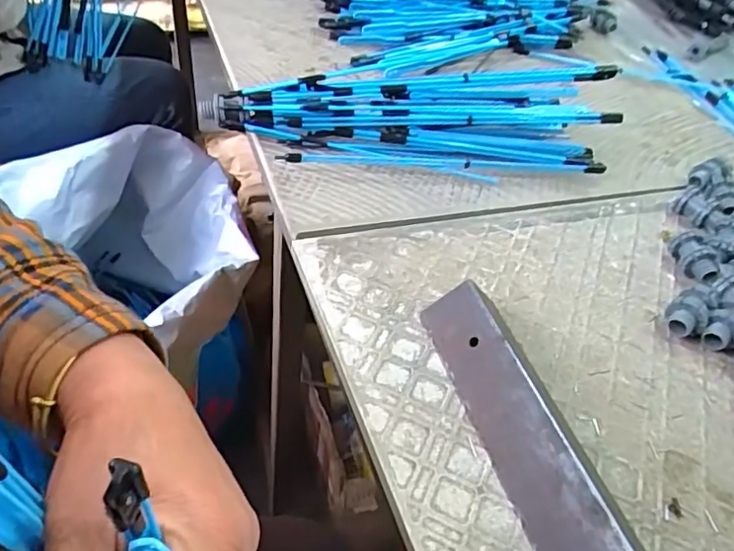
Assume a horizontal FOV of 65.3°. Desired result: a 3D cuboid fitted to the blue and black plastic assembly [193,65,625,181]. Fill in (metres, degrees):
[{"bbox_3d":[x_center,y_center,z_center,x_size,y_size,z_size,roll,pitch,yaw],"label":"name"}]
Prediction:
[{"bbox_3d":[0.036,-0.121,0.448,0.312,0.061,0.071,-2,45,-12],"label":"blue and black plastic assembly"}]

